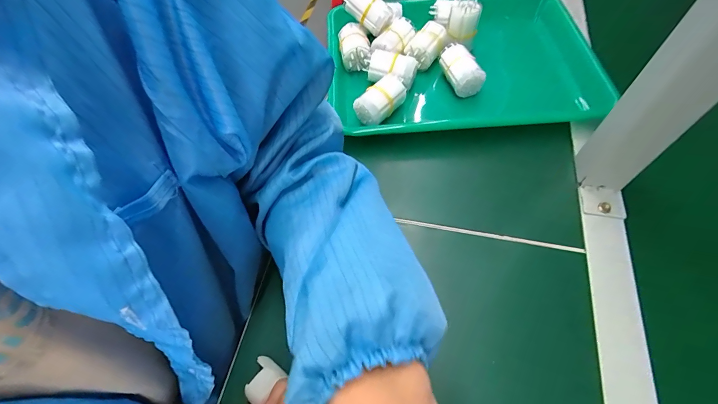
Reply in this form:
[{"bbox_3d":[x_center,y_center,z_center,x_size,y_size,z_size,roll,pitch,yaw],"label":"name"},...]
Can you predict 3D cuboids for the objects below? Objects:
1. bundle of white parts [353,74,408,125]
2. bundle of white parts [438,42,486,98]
[{"bbox_3d":[0.026,-0.120,0.414,0.033,0.036,0.060,33,66,20],"label":"bundle of white parts"},{"bbox_3d":[0.125,-0.163,0.437,0.032,0.034,0.065,-18,60,-8],"label":"bundle of white parts"}]

